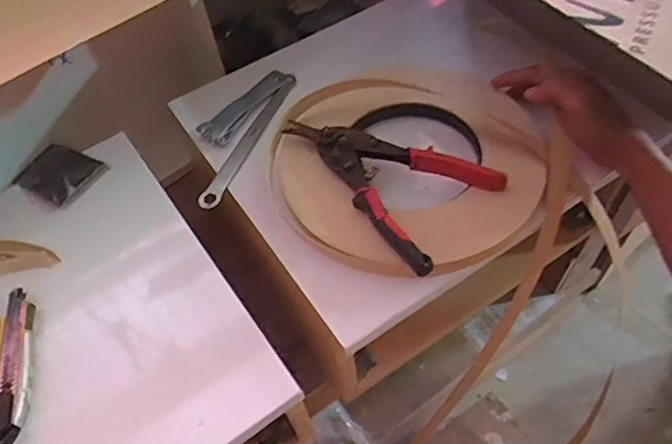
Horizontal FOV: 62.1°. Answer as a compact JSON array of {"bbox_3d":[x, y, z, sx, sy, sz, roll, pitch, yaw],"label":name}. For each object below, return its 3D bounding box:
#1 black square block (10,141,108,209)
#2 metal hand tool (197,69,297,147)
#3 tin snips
[{"bbox_3d":[-0.325,-0.057,0.651,0.103,0.011,0.072,17,56,26],"label":"black square block"},{"bbox_3d":[-0.108,-0.145,0.686,0.041,0.011,0.139,28,61,22],"label":"metal hand tool"},{"bbox_3d":[0.037,-0.054,0.576,0.226,0.032,0.132,33,63,24],"label":"tin snips"}]

